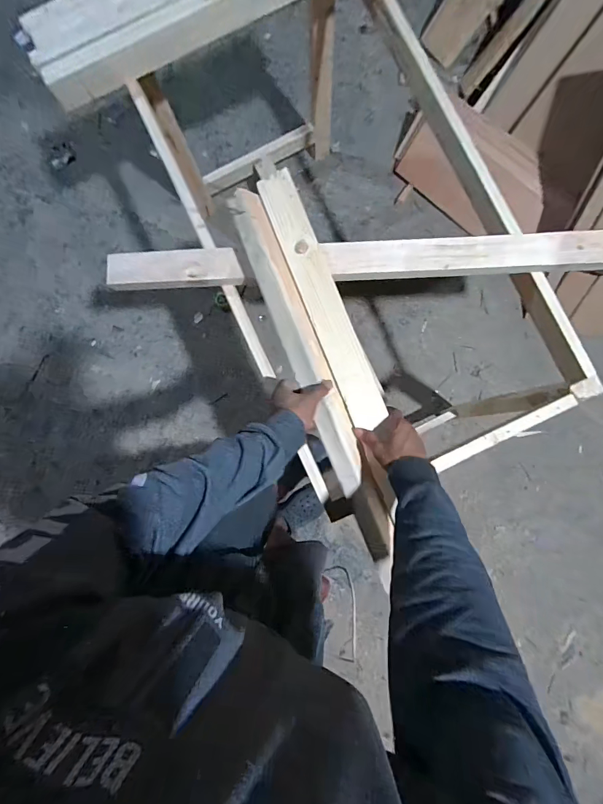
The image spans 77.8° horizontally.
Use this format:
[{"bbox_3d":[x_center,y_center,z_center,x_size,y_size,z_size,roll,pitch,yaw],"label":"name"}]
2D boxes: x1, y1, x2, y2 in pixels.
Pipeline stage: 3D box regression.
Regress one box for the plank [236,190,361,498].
[{"bbox_3d":[0.000,-0.108,0.633,0.067,0.026,0.534,-21,87,2],"label":"plank"}]

